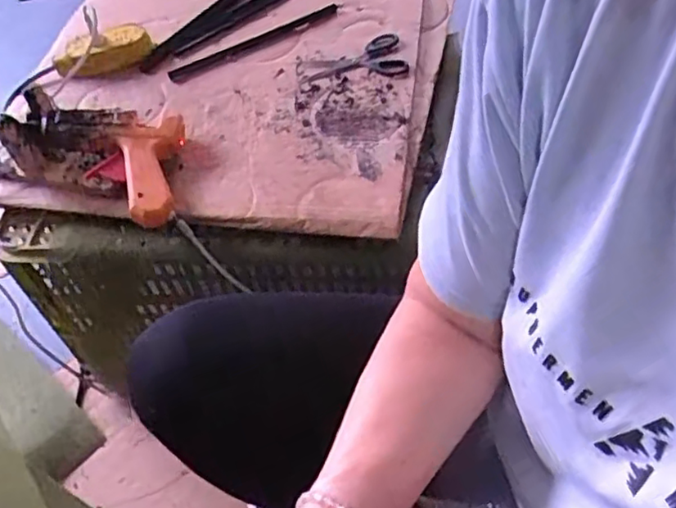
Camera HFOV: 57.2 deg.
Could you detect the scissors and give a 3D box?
[{"bbox_3d":[0.020,-0.258,0.834,0.135,0.008,0.087,-11,52,-3],"label":"scissors"}]

